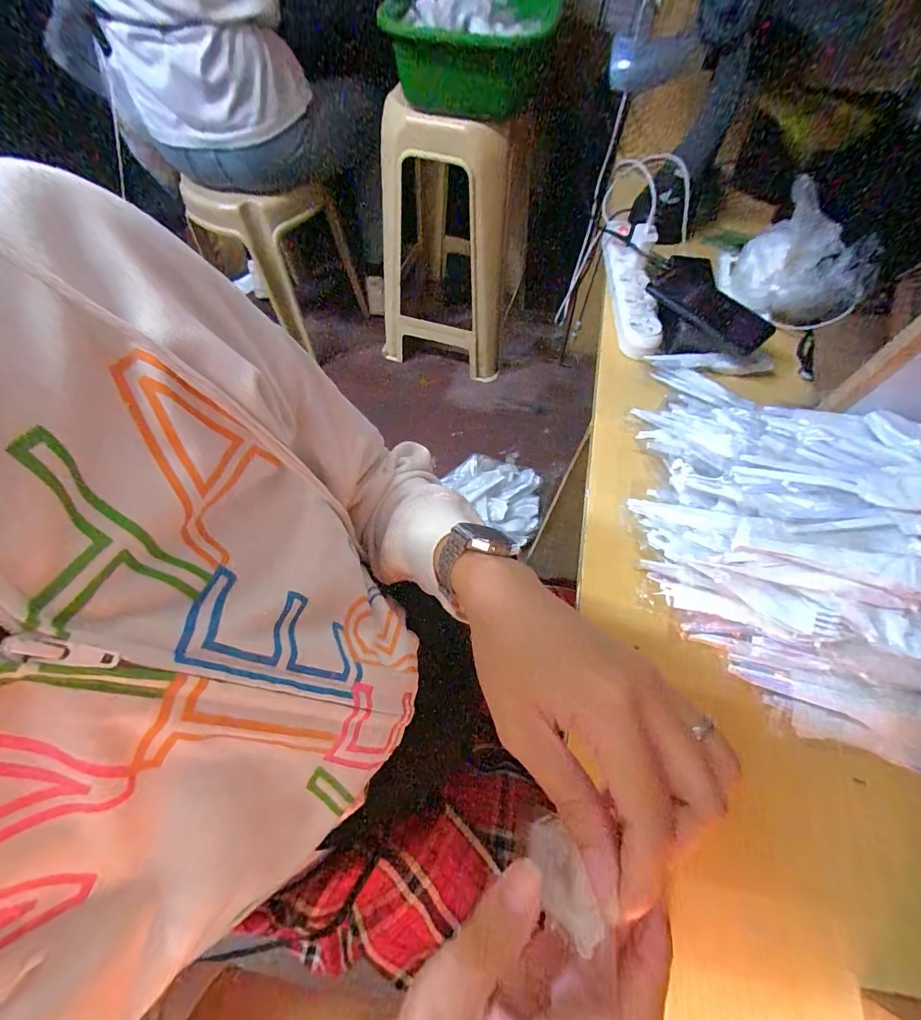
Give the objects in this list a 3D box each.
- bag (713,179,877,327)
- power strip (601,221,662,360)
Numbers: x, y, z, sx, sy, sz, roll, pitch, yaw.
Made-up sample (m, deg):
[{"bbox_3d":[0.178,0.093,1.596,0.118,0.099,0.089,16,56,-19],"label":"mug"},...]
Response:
[{"bbox_3d":[0.462,-0.346,0.584,0.136,0.124,0.156,16,65,6],"label":"bag"},{"bbox_3d":[0.241,-0.339,0.614,0.055,0.042,0.271,1,64,-1],"label":"power strip"}]

